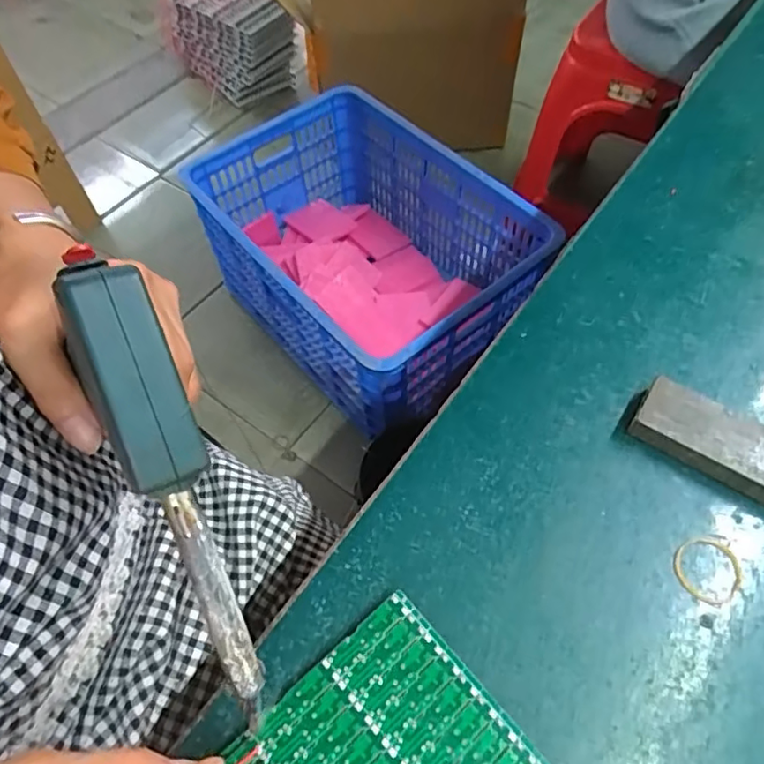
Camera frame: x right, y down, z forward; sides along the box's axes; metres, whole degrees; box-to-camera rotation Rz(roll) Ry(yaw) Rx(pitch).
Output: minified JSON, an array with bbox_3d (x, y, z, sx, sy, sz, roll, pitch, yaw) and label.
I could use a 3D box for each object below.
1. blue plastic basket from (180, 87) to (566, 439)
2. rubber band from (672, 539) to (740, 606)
[{"bbox_3d":[-0.033,-0.234,1.105,0.403,0.277,0.589,-38,64,-20],"label":"blue plastic basket"},{"bbox_3d":[0.158,0.090,0.282,0.030,0.004,0.033,-1,58,2],"label":"rubber band"}]

